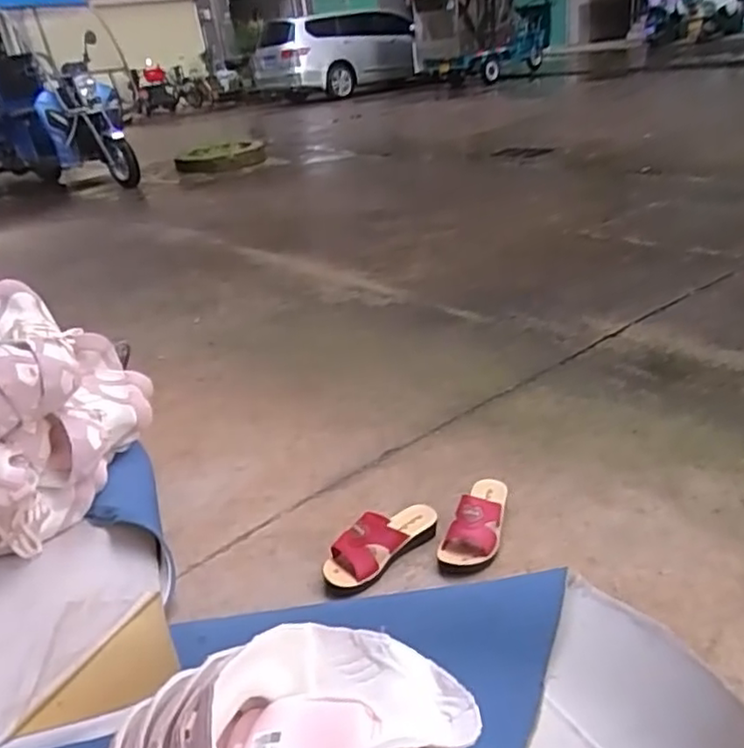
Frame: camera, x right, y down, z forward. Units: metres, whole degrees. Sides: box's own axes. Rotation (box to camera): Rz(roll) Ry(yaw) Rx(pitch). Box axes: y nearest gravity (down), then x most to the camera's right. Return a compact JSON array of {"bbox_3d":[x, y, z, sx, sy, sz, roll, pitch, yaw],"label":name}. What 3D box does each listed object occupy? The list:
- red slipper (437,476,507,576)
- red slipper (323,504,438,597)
[{"bbox_3d":[0.185,0.245,1.079,0.080,0.077,0.213,9,30,28],"label":"red slipper"},{"bbox_3d":[0.016,0.273,1.047,0.220,0.069,0.079,-23,31,-32],"label":"red slipper"}]

